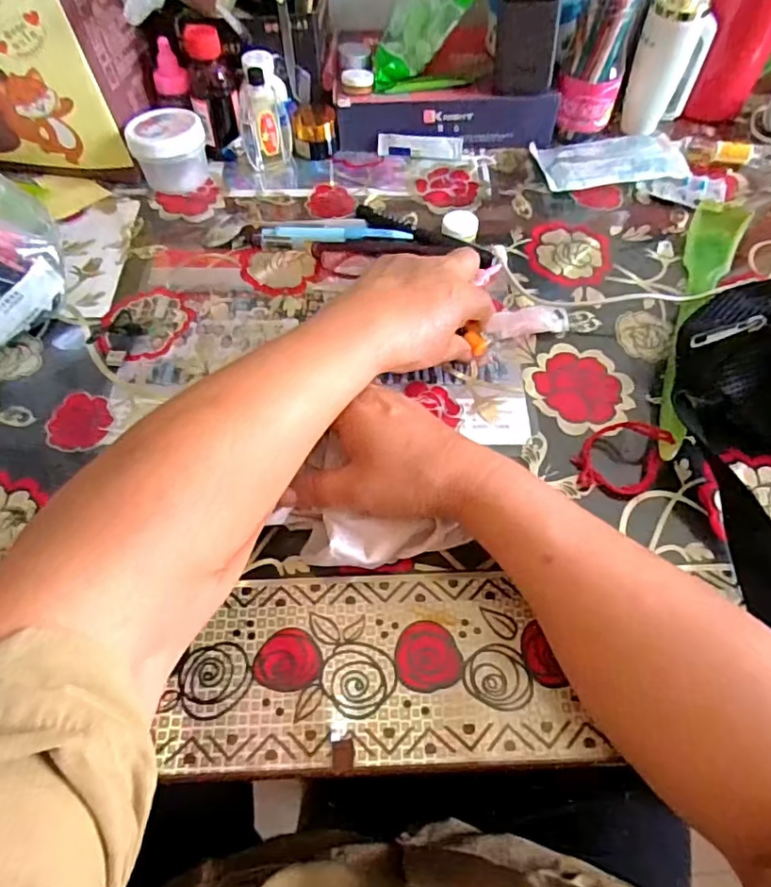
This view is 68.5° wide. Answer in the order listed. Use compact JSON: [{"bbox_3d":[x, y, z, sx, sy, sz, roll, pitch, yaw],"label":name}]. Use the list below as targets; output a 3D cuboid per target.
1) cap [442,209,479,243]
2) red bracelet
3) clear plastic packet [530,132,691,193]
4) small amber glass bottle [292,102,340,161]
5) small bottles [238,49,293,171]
[{"bbox_3d":[0.066,-0.191,0.501,0.031,0.012,0.034,0,58,0],"label":"cap"},{"bbox_3d":[0.156,0.010,0.374,0.048,0.010,0.063,40,76,18],"label":"red bracelet"},{"bbox_3d":[0.216,-0.275,0.553,0.138,0.017,0.076,-7,58,-4],"label":"clear plastic packet"},{"bbox_3d":[-0.071,-0.315,0.571,0.045,0.032,0.050,-9,58,-6],"label":"small amber glass bottle"},{"bbox_3d":[-0.116,-0.313,0.540,0.050,0.086,0.052,-8,58,-5],"label":"small bottles"}]

